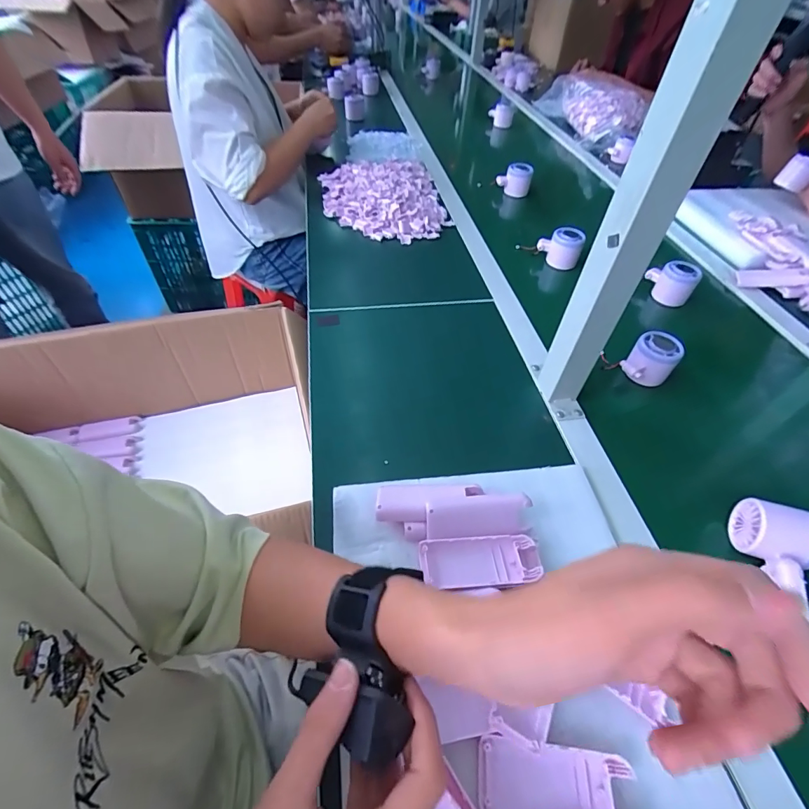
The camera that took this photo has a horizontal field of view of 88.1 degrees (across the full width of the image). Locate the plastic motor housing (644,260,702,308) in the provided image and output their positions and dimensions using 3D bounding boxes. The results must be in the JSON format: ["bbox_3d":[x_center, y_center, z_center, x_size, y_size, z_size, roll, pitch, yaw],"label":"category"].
[{"bbox_3d":[0.442,-0.205,0.696,0.065,0.055,0.047,7,48,3],"label":"plastic motor housing"}]

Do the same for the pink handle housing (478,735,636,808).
[{"bbox_3d":[0.103,0.265,0.290,0.103,0.021,0.043,7,48,3],"label":"pink handle housing"}]

